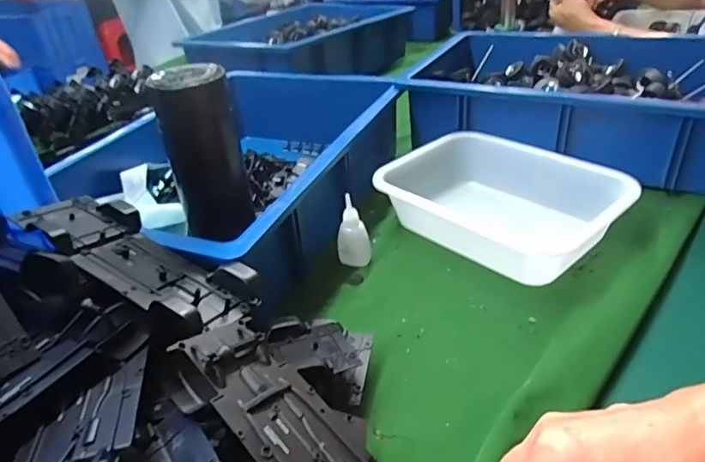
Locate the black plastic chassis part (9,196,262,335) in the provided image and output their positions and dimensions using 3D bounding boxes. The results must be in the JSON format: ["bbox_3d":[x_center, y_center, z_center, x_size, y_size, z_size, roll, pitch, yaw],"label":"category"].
[{"bbox_3d":[-0.167,0.019,0.404,0.189,0.028,0.080,28,31,17],"label":"black plastic chassis part"}]

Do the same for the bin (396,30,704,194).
[{"bbox_3d":[0.328,-0.210,0.773,0.453,0.127,0.334,11,35,25],"label":"bin"}]

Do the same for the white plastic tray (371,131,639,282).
[{"bbox_3d":[0.166,-0.033,0.602,0.257,0.069,0.173,22,41,37],"label":"white plastic tray"}]

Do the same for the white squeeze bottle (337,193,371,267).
[{"bbox_3d":[0.000,-0.001,0.562,0.030,0.076,0.026,23,42,38],"label":"white squeeze bottle"}]

